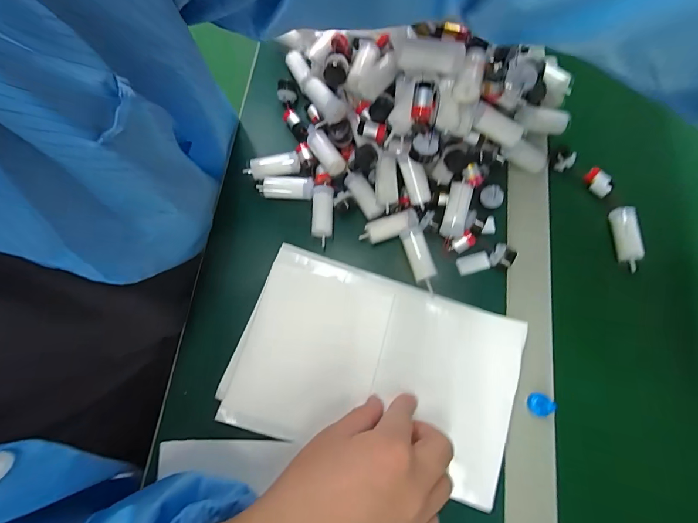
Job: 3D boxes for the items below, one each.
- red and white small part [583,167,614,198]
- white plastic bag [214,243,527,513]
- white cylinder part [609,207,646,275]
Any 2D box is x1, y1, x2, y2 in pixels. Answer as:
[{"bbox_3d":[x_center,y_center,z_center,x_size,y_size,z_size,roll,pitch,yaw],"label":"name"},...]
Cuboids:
[{"bbox_3d":[0.251,-0.079,0.359,0.013,0.017,0.029,-42,76,-10],"label":"red and white small part"},{"bbox_3d":[0.021,0.091,0.314,0.238,0.015,0.155,18,75,7],"label":"white plastic bag"},{"bbox_3d":[0.267,-0.022,0.341,0.016,0.021,0.060,-8,86,-1],"label":"white cylinder part"}]

